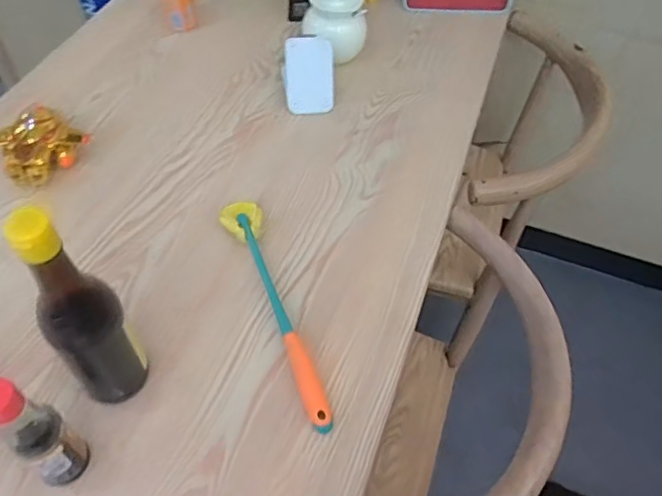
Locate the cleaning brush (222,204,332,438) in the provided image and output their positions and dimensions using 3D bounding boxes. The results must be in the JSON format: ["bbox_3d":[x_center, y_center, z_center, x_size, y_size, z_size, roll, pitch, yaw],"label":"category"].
[{"bbox_3d":[-0.064,0.069,0.652,0.045,0.026,0.306,-17,59,-15],"label":"cleaning brush"}]

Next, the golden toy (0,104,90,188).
[{"bbox_3d":[-0.395,-0.136,0.750,0.096,0.059,0.105,2,56,-3],"label":"golden toy"}]

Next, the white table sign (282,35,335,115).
[{"bbox_3d":[-0.033,-0.259,0.842,0.074,0.110,0.012,-3,21,-2],"label":"white table sign"}]

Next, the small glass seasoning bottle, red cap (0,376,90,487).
[{"bbox_3d":[-0.246,0.157,0.470,0.039,0.158,0.041,2,54,-3],"label":"small glass seasoning bottle, red cap"}]

